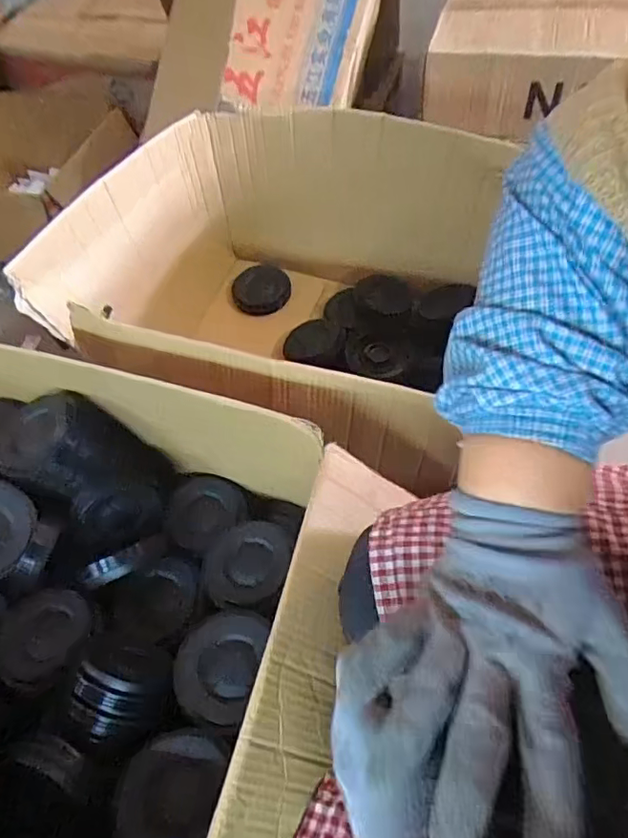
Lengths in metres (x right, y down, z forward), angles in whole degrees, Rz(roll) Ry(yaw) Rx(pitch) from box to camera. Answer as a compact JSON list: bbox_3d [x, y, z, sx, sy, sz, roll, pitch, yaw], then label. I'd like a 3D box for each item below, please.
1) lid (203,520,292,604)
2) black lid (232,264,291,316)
[{"bbox_3d":[-0.085,0.188,0.695,0.109,0.035,0.104,-1,50,1],"label":"lid"},{"bbox_3d":[-0.106,-0.266,1.105,0.118,0.025,0.097,-5,77,13],"label":"black lid"}]

